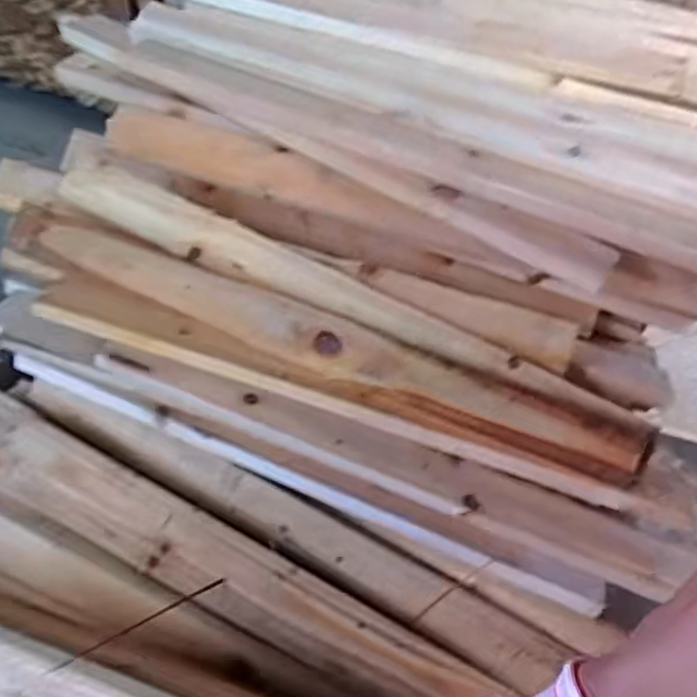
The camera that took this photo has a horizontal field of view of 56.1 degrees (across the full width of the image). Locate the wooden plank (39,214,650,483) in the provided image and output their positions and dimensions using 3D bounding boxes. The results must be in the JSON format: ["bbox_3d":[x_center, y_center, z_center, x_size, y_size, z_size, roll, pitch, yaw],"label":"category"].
[{"bbox_3d":[-0.018,-0.003,0.485,0.459,0.017,0.054,23,90,8],"label":"wooden plank"}]

